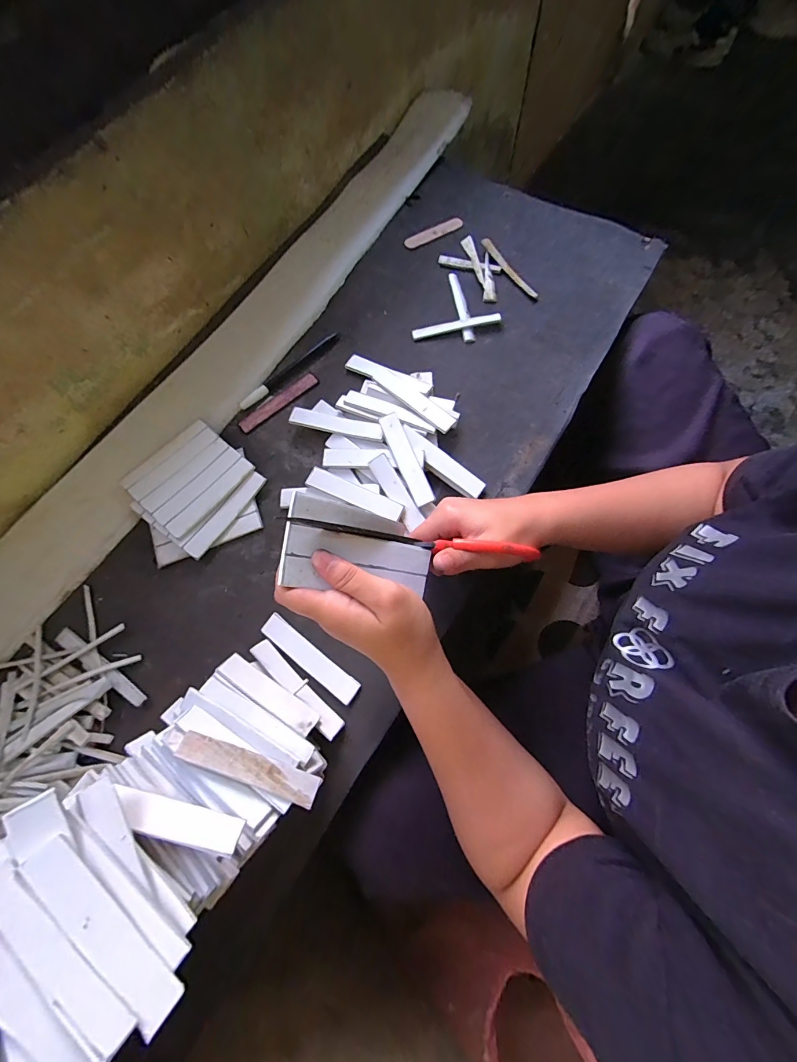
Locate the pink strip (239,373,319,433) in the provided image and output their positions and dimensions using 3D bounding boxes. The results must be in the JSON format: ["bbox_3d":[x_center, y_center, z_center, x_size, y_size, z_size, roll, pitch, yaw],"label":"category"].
[{"bbox_3d":[-0.142,-0.153,0.467,0.107,0.004,0.018,-40,76,-10],"label":"pink strip"}]

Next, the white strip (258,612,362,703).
[{"bbox_3d":[-0.083,0.119,0.368,0.108,0.004,0.023,36,77,12],"label":"white strip"}]

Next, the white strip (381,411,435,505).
[{"bbox_3d":[0.006,-0.075,0.408,0.020,0.006,0.106,-26,76,11],"label":"white strip"}]

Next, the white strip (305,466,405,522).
[{"bbox_3d":[-0.046,-0.039,0.407,0.108,0.004,0.021,24,78,13],"label":"white strip"}]

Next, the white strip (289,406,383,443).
[{"bbox_3d":[-0.069,-0.119,0.436,0.106,0.006,0.022,14,72,8],"label":"white strip"}]

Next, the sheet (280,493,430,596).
[{"bbox_3d":[-0.028,0.013,0.279,0.106,0.022,0.060,14,70,-28],"label":"sheet"}]

